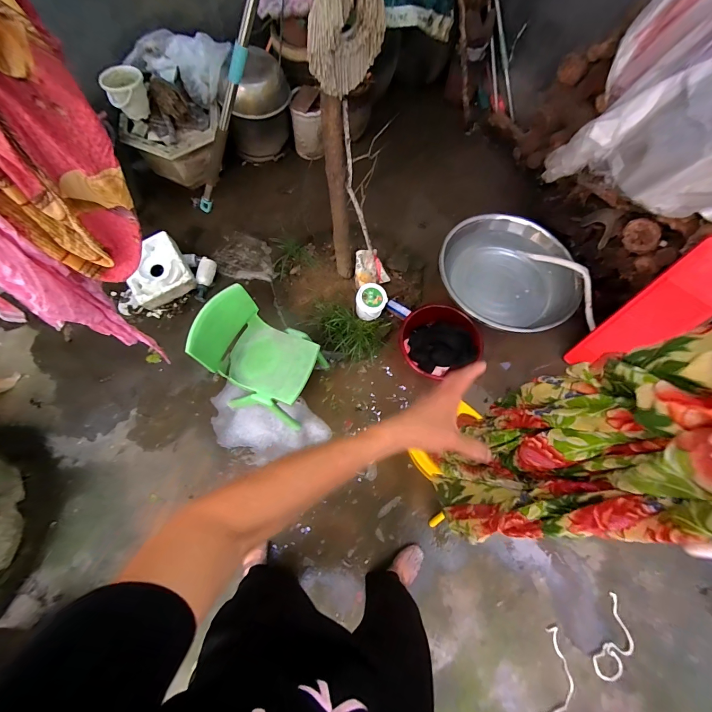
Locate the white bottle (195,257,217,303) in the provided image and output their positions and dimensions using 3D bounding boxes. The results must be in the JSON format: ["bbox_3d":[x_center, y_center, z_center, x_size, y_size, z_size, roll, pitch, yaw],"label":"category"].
[{"bbox_3d":[-0.725,-0.366,1.630,0.073,0.073,0.216,13,91,6],"label":"white bottle"}]

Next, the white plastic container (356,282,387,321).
[{"bbox_3d":[0.067,-0.230,1.512,0.129,0.143,0.118,1,67,-2],"label":"white plastic container"}]

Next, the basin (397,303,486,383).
[{"bbox_3d":[0.340,-0.062,1.422,0.324,0.125,0.304,1,67,-2],"label":"basin"}]

